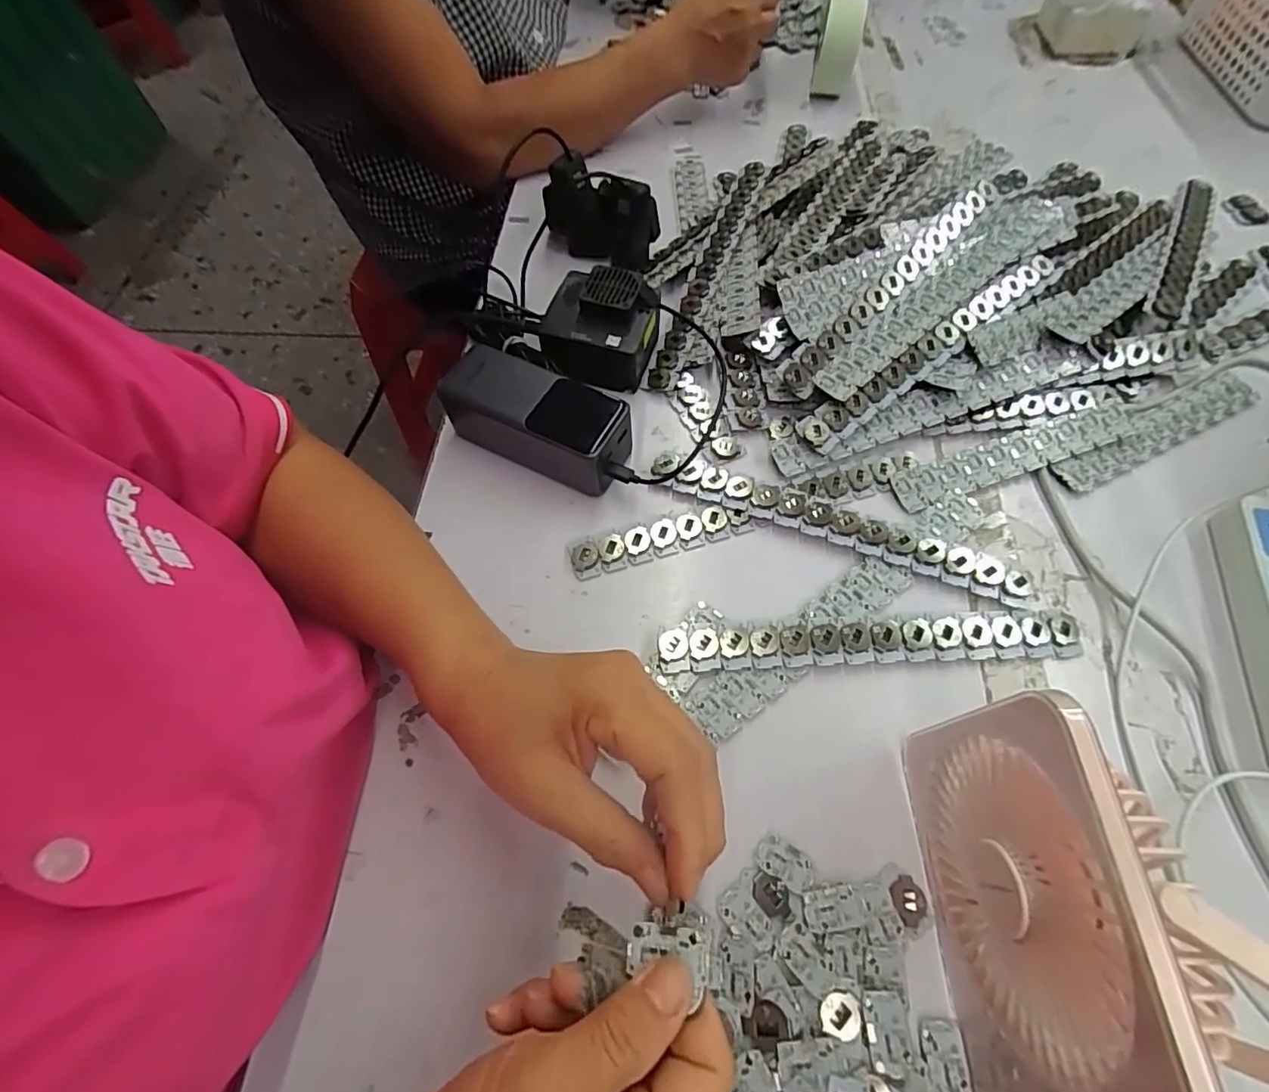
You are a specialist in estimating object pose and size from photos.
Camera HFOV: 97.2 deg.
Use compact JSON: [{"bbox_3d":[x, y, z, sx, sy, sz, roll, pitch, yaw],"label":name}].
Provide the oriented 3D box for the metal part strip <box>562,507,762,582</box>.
[{"bbox_3d":[0.018,-0.005,0.375,0.124,0.006,0.028,-15,63,-5],"label":"metal part strip"}]

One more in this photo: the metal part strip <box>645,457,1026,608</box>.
[{"bbox_3d":[0.131,-0.016,0.370,0.248,0.009,0.028,21,76,11],"label":"metal part strip"}]

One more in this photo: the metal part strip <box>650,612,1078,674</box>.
[{"bbox_3d":[0.140,0.058,0.334,0.247,0.005,0.026,-2,74,0],"label":"metal part strip"}]

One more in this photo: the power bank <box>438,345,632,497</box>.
[{"bbox_3d":[-0.069,-0.089,0.394,0.135,0.053,0.054,26,67,14],"label":"power bank"}]

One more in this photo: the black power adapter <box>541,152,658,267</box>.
[{"bbox_3d":[-0.033,-0.288,0.488,0.103,0.073,0.028,23,66,13],"label":"black power adapter"}]

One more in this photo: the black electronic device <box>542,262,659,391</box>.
[{"bbox_3d":[-0.027,-0.163,0.427,0.082,0.055,0.079,10,64,7],"label":"black electronic device"}]

